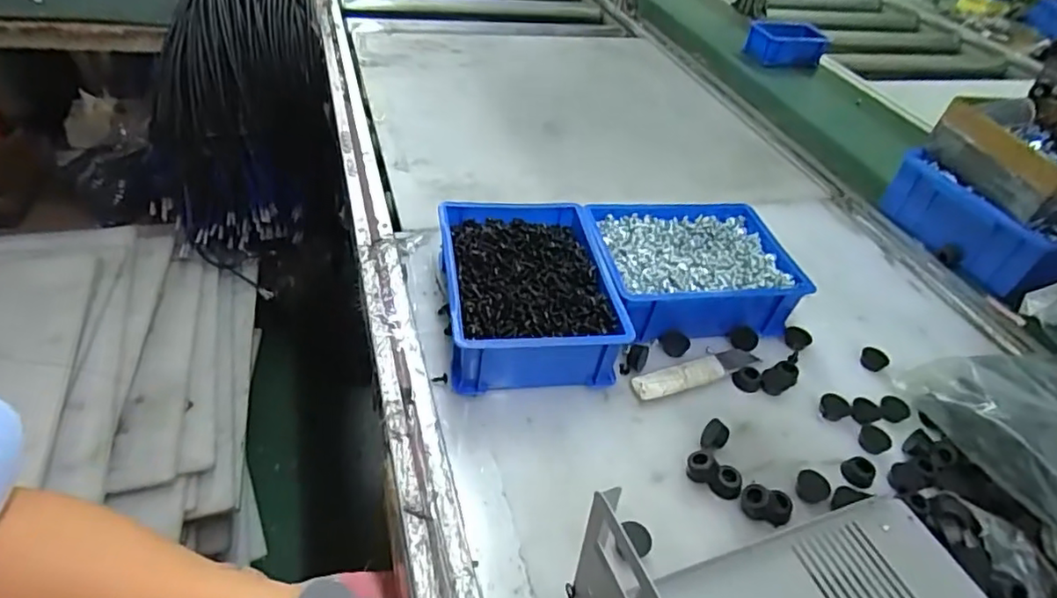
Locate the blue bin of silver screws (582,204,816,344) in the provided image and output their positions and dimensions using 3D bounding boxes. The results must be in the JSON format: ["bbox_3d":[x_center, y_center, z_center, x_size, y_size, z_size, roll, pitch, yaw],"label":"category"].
[{"bbox_3d":[0.164,-0.028,0.602,0.192,0.069,0.146,-6,42,-14],"label":"blue bin of silver screws"}]

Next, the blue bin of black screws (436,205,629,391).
[{"bbox_3d":[-0.002,-0.006,0.546,0.148,0.065,0.202,-3,42,-11],"label":"blue bin of black screws"}]

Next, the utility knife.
[{"bbox_3d":[0.152,0.065,0.537,0.132,0.009,0.026,-14,45,-22],"label":"utility knife"}]

